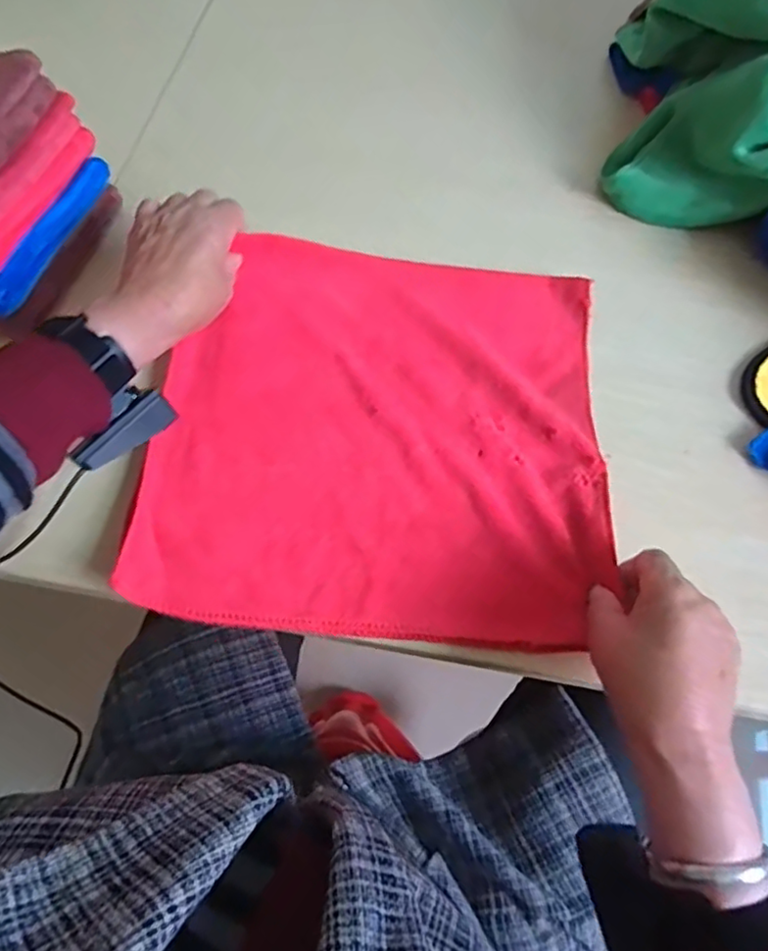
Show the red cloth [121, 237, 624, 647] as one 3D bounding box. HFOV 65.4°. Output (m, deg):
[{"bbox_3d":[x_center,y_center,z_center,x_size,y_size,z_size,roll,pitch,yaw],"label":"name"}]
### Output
[{"bbox_3d":[-0.003,-0.042,0.443,0.316,0.028,0.303,5,61,1],"label":"red cloth"}]

